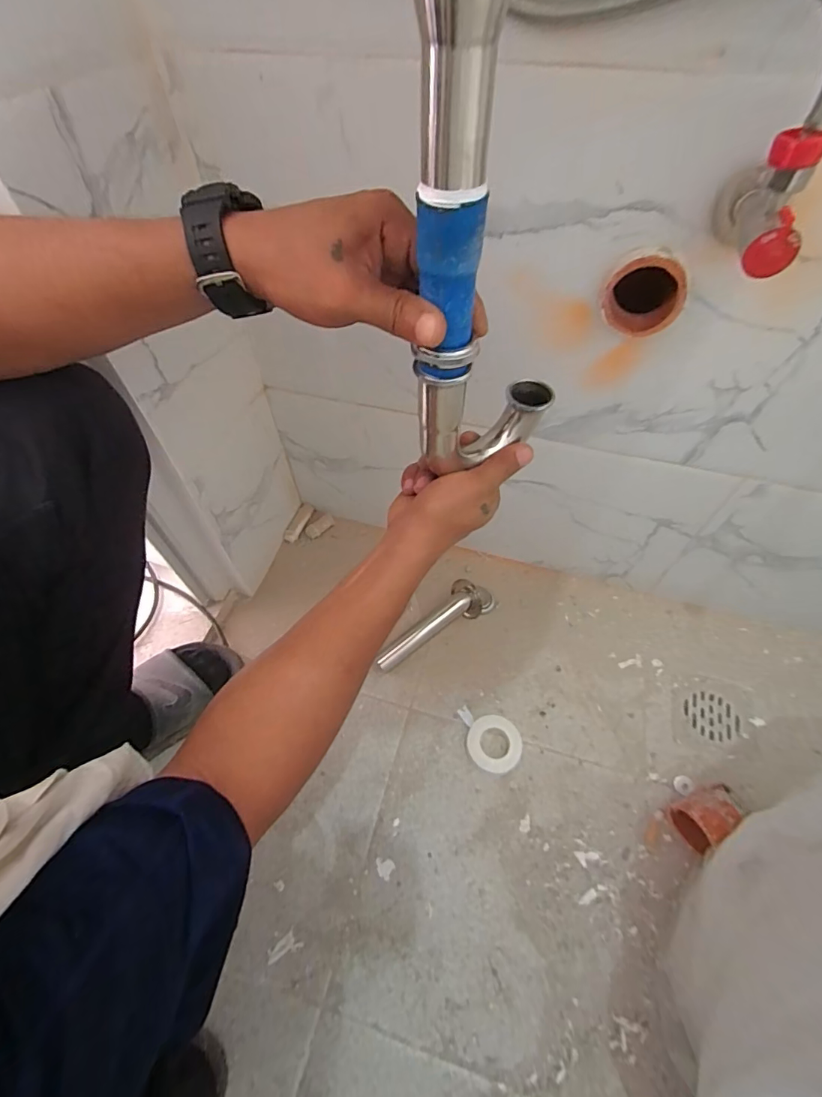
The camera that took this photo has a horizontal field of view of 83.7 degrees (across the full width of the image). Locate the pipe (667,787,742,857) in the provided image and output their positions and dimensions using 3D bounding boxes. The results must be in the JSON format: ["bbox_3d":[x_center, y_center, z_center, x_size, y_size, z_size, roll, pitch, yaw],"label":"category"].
[{"bbox_3d":[0.328,0.294,0.506,0.060,0.066,0.051,-23,58,-15],"label":"pipe"}]

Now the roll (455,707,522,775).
[{"bbox_3d":[0.102,0.238,0.578,0.064,0.033,0.084,-8,55,-4],"label":"roll"}]

